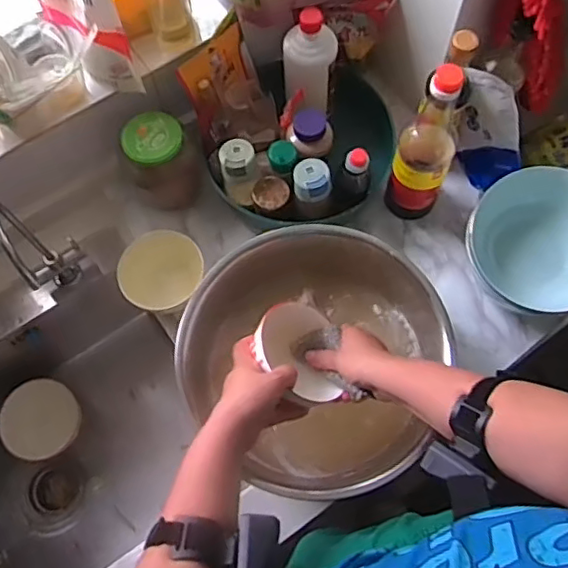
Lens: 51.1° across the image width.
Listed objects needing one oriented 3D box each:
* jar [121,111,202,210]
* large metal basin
[{"bbox_3d":[-0.178,-0.179,0.870,0.096,0.116,0.088,-1,69,2],"label":"jar"},{"bbox_3d":[0.043,0.096,0.774,0.311,0.154,0.310,-1,69,2],"label":"large metal basin"}]

